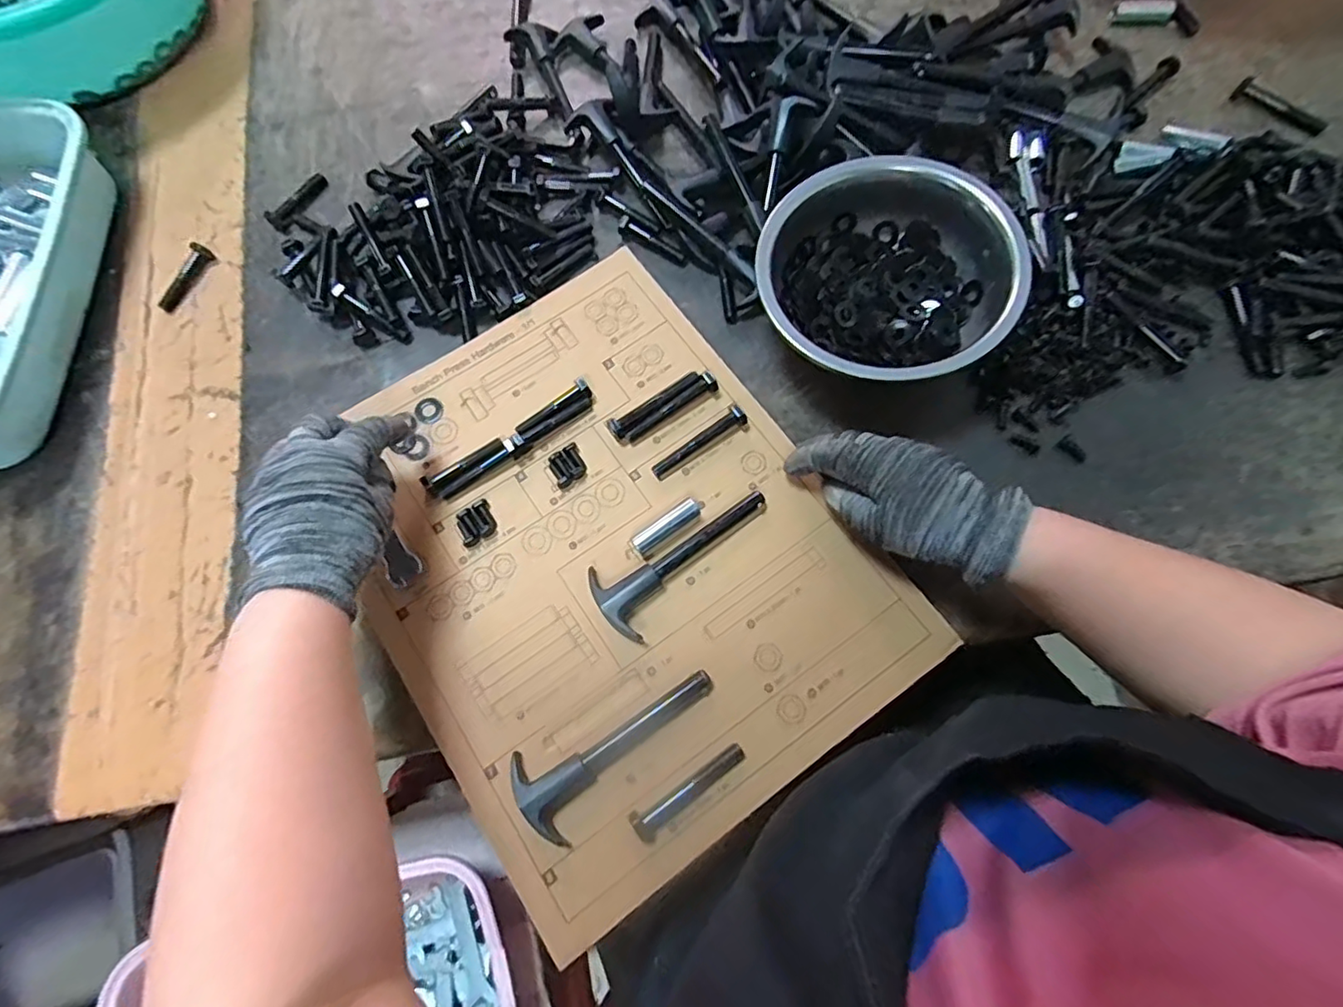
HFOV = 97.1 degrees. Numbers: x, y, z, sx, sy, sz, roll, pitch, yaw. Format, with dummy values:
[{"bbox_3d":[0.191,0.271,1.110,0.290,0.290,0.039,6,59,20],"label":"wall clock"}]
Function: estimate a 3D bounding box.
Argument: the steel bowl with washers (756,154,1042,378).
[{"bbox_3d":[0.147,-0.154,0.426,0.163,0.074,0.163,-1,73,2],"label":"steel bowl with washers"}]

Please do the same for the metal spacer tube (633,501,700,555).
[{"bbox_3d":[-0.003,0.016,0.399,0.050,0.014,0.013,-34,76,-9],"label":"metal spacer tube"}]

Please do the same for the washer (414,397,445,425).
[{"bbox_3d":[-0.176,-0.068,0.430,0.020,0.004,0.021,0,73,1],"label":"washer"}]

